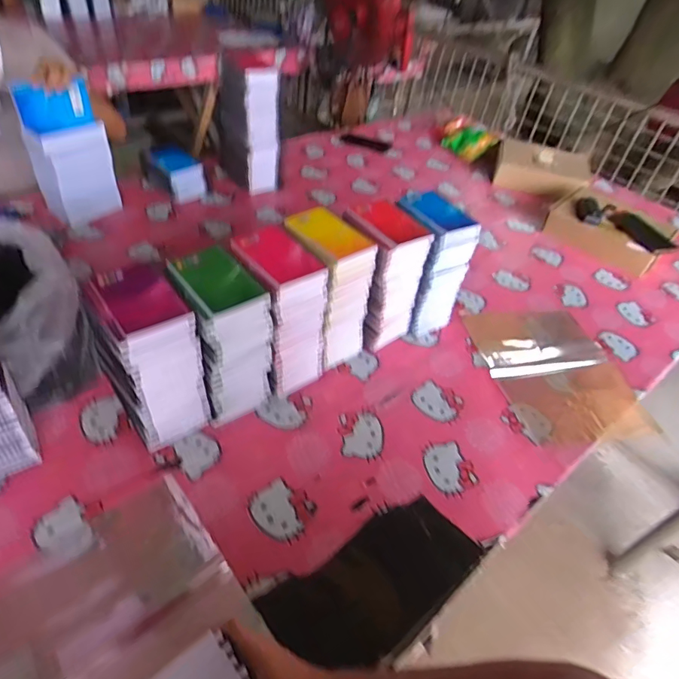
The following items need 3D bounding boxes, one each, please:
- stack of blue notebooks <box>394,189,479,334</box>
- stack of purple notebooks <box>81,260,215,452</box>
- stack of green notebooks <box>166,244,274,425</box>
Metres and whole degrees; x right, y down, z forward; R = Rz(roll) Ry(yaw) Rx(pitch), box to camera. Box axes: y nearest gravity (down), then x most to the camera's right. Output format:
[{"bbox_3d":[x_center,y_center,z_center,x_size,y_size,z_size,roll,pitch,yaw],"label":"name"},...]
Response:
[{"bbox_3d":[0.158,-0.135,0.864,0.096,0.223,0.125,-16,49,-23],"label":"stack of blue notebooks"},{"bbox_3d":[-0.250,0.034,0.630,0.095,0.228,0.113,-28,54,-32],"label":"stack of purple notebooks"},{"bbox_3d":[-0.172,0.003,0.674,0.100,0.231,0.127,-29,54,-32],"label":"stack of green notebooks"}]

